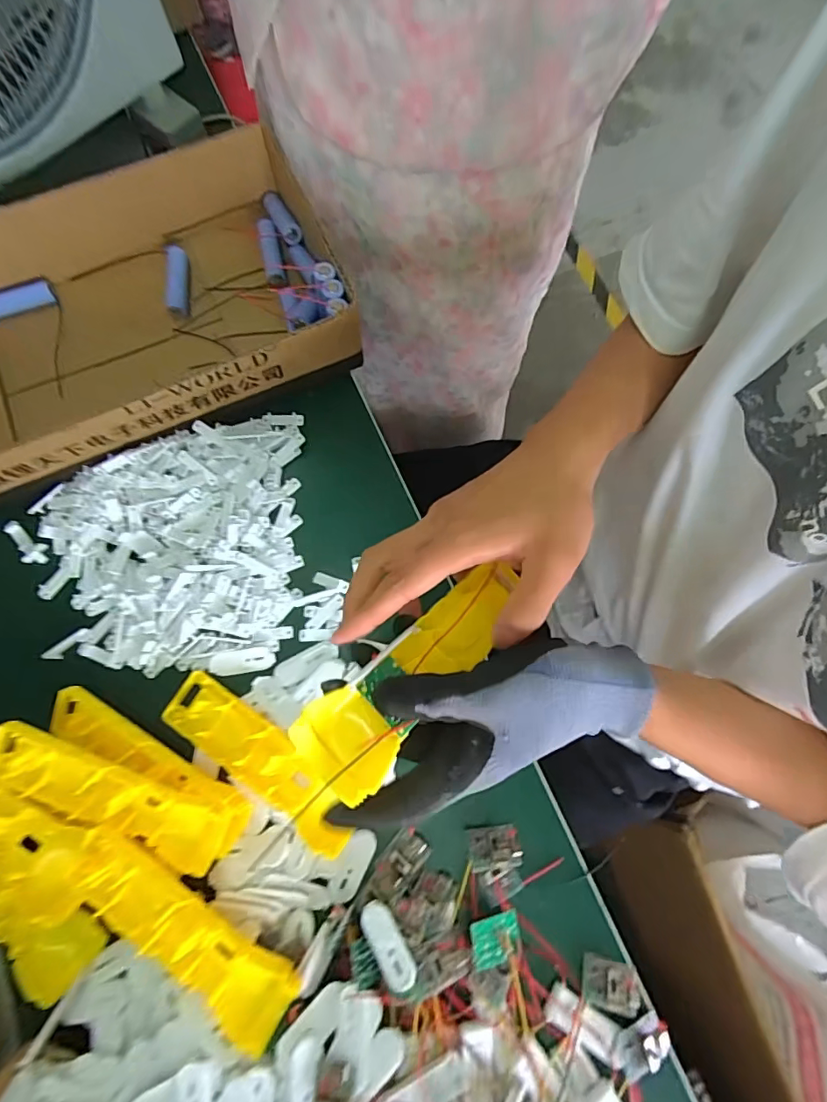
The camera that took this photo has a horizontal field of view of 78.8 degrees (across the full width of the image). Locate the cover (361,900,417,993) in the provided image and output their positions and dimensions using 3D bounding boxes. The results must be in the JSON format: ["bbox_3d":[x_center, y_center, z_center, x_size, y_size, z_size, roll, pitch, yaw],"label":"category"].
[{"bbox_3d":[-0.017,0.258,0.329,0.020,0.006,0.051,-34,63,-7],"label":"cover"}]

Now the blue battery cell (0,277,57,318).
[{"bbox_3d":[-0.364,-0.230,0.460,0.065,0.022,0.020,-26,77,-5],"label":"blue battery cell"}]

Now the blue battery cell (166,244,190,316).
[{"bbox_3d":[-0.221,-0.257,0.470,0.019,0.023,0.074,-8,76,0],"label":"blue battery cell"}]

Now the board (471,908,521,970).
[{"bbox_3d":[0.055,0.260,0.338,0.037,0.004,0.025,2,69,-24],"label":"board"}]

